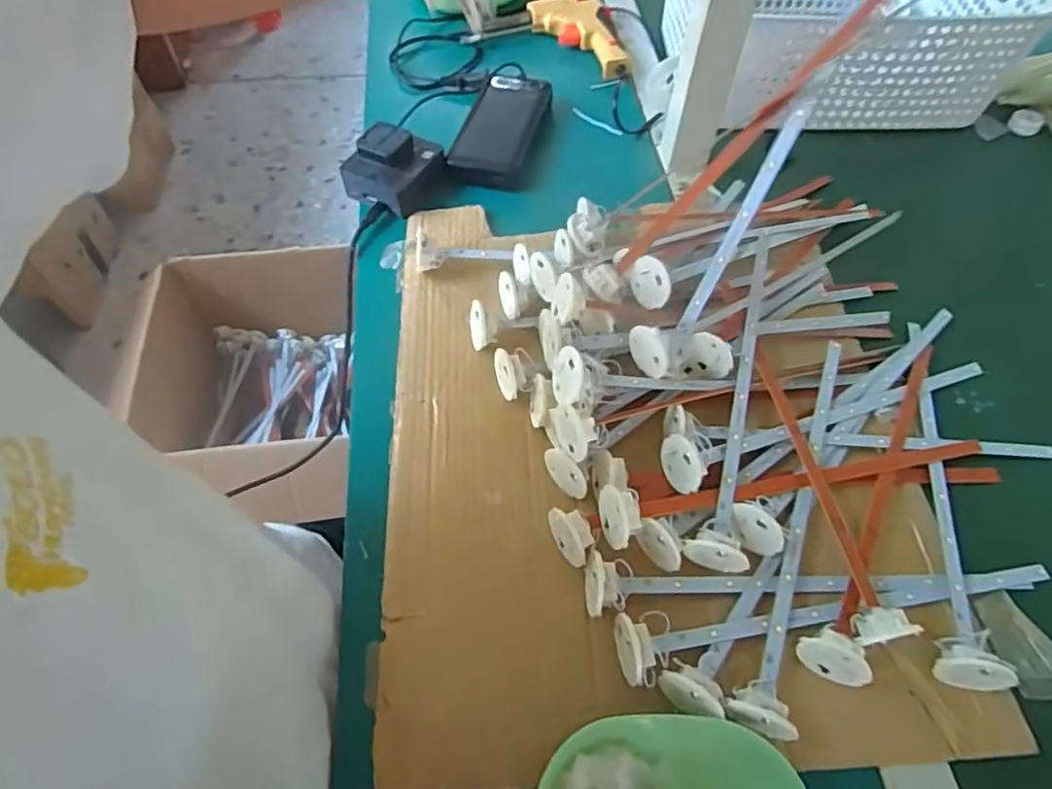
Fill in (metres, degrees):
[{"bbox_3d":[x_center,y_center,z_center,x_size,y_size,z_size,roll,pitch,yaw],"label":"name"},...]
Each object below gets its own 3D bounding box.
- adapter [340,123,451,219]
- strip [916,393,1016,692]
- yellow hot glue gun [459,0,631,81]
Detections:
[{"bbox_3d":[-0.123,-0.212,0.582,0.081,0.040,0.072,19,58,11],"label":"adapter"},{"bbox_3d":[0.279,0.077,0.412,0.036,0.034,0.211,12,57,7],"label":"strip"},{"bbox_3d":[0.043,-0.431,0.735,0.195,0.031,0.110,24,59,14],"label":"yellow hot glue gun"}]

